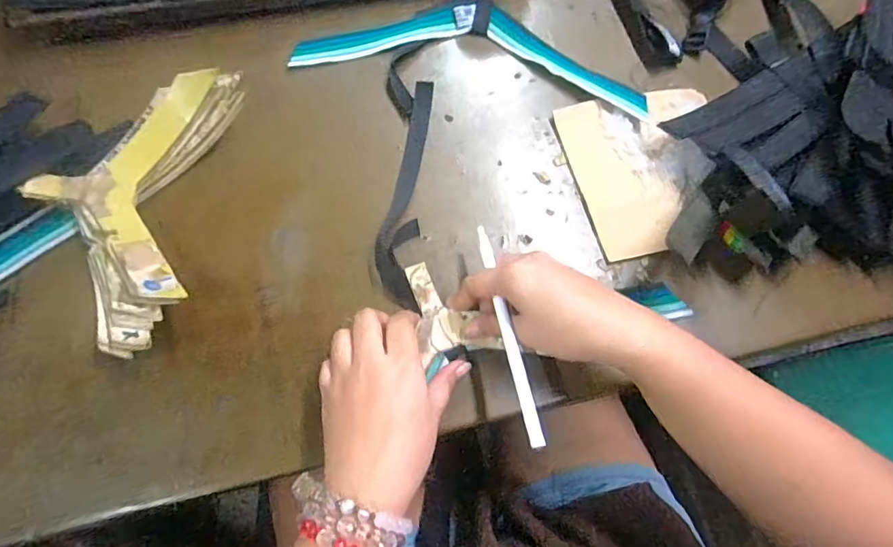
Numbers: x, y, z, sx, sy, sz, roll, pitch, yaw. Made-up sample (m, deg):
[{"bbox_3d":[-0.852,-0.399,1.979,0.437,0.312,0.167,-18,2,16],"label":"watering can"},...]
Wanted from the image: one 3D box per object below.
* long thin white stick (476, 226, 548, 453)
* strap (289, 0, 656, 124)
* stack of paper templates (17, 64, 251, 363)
[{"bbox_3d":[0.041,0.035,0.338,0.009,0.005,0.163,-9,61,-6],"label":"long thin white stick"},{"bbox_3d":[0.028,-0.230,0.480,0.332,0.010,0.129,9,69,1],"label":"strap"},{"bbox_3d":[-0.249,-0.054,0.381,0.140,0.044,0.230,5,69,-1],"label":"stack of paper templates"}]

